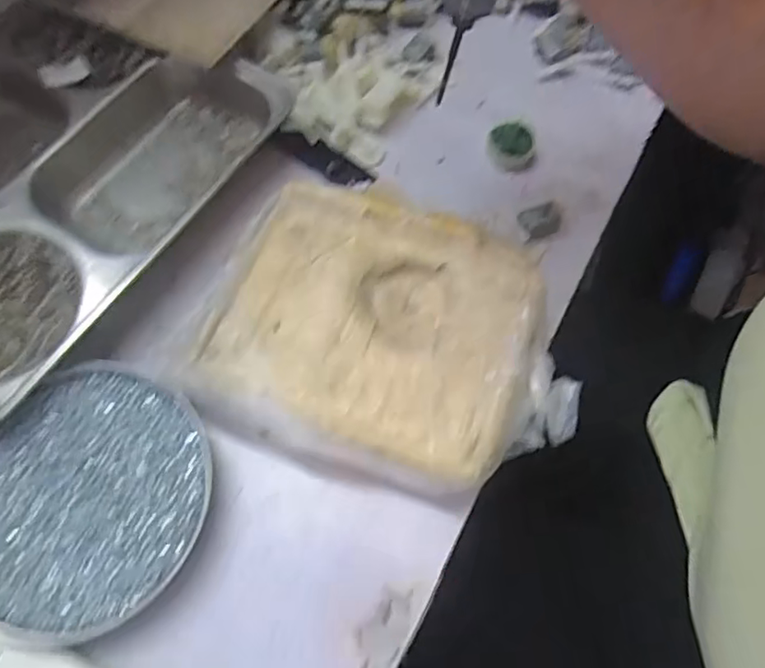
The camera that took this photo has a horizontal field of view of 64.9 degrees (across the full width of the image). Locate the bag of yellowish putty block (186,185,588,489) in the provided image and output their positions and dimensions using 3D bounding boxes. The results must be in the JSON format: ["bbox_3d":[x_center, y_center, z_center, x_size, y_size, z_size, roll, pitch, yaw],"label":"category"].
[{"bbox_3d":[0.006,-0.004,0.353,0.204,0.028,0.157,16,68,4],"label":"bag of yellowish putty block"}]

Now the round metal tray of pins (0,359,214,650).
[{"bbox_3d":[-0.160,0.085,0.315,0.140,0.014,0.130,1,68,-2],"label":"round metal tray of pins"}]

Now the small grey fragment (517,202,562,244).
[{"bbox_3d":[0.107,-0.078,0.409,0.029,0.005,0.026,-17,70,-10],"label":"small grey fragment"}]

